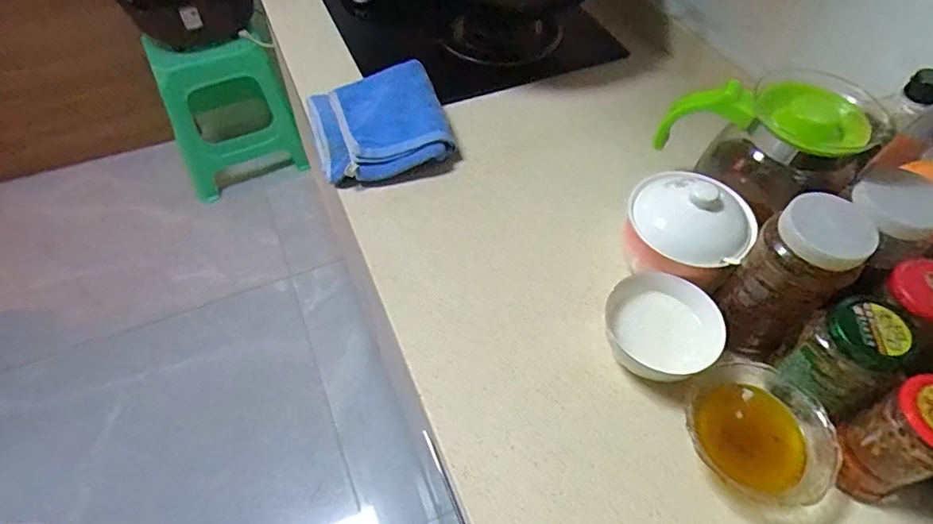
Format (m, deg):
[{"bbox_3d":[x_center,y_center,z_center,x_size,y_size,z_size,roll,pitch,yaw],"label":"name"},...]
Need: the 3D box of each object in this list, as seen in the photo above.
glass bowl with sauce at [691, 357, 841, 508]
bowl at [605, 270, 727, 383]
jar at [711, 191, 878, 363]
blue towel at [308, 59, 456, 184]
[{"bbox_3d":[0.256,0.154,0.476,0.119,0.046,0.120,1,54,-1],"label":"glass bowl with sauce"},{"bbox_3d":[0.191,0.067,0.527,0.103,0.055,0.097,1,54,-1],"label":"bowl"},{"bbox_3d":[0.288,0.019,0.484,0.066,0.157,0.076,-36,63,-24],"label":"jar"},{"bbox_3d":[-0.115,-0.188,0.714,0.170,0.048,0.174,-18,57,-14],"label":"blue towel"}]

